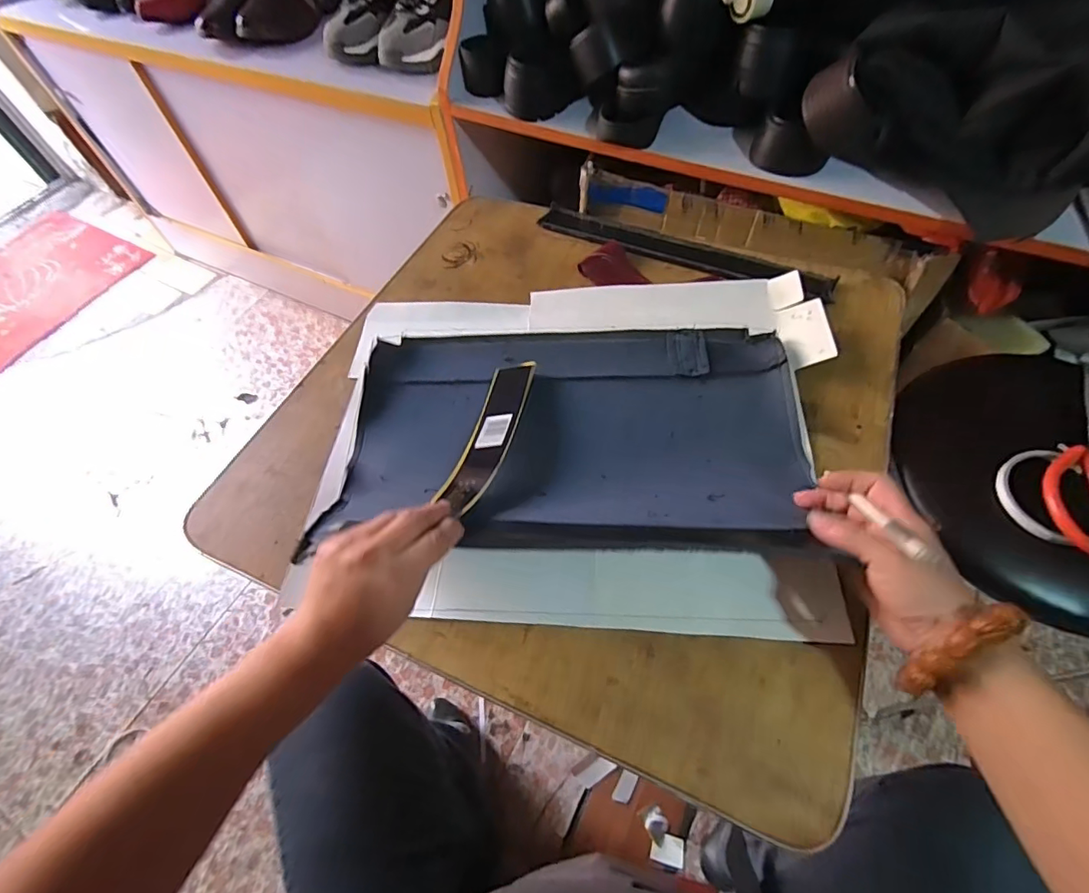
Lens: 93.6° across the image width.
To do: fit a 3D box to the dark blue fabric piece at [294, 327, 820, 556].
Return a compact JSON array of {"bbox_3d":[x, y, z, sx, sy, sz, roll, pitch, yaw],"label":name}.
[{"bbox_3d":[0.027,-0.022,0.479,0.432,0.080,0.274,-3,59,2],"label":"dark blue fabric piece"}]

